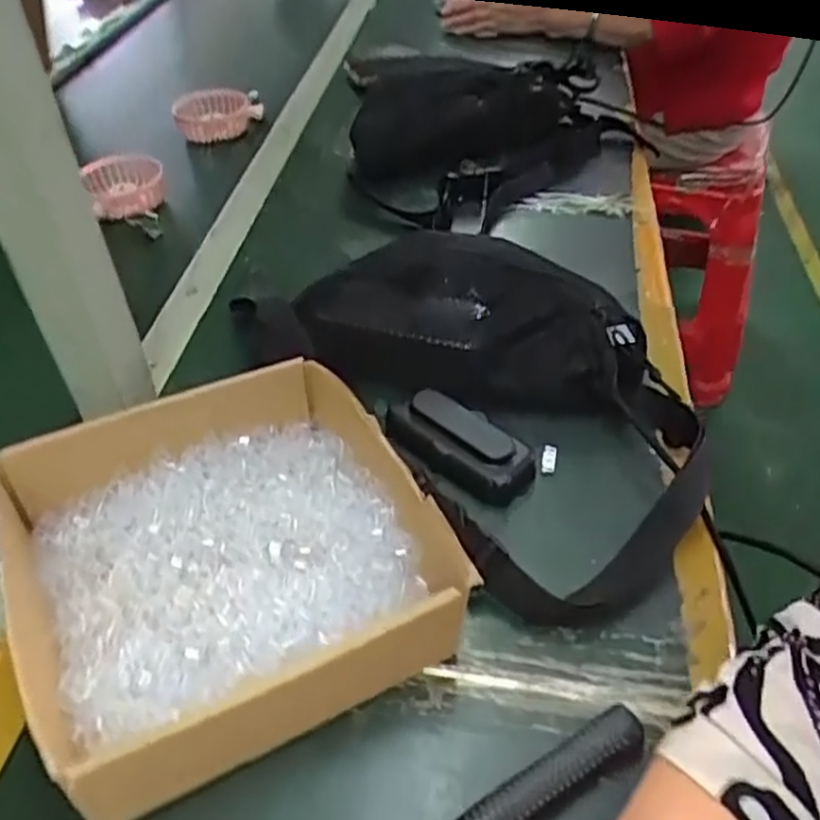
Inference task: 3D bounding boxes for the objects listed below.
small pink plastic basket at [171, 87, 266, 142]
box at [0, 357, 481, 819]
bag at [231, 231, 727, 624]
[{"bbox_3d":[-0.217,-0.334,0.845,0.096,0.039,0.060,-10,45,-9],"label":"small pink plastic basket"},{"bbox_3d":[-0.101,0.085,0.418,0.216,0.069,0.216,-24,48,-22],"label":"box"},{"bbox_3d":[0.047,-0.027,0.528,0.339,0.093,0.227,33,54,30],"label":"bag"}]

